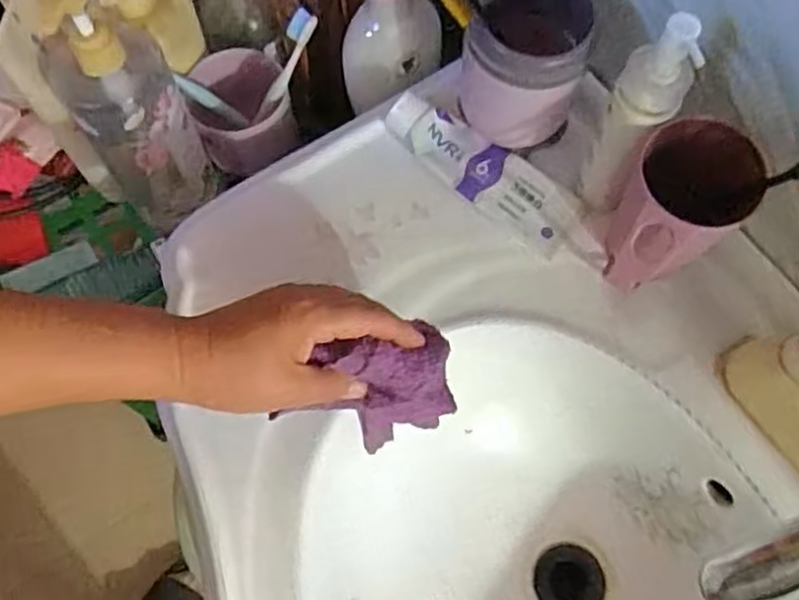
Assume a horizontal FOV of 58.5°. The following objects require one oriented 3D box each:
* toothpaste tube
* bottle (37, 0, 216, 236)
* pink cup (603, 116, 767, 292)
[{"bbox_3d":[0.077,-0.093,0.545,0.194,0.032,0.051,38,75,13],"label":"toothpaste tube"},{"bbox_3d":[-0.204,-0.150,0.522,0.081,0.204,0.096,-25,72,-8],"label":"bottle"},{"bbox_3d":[0.177,-0.049,0.480,0.073,0.113,0.104,28,73,10],"label":"pink cup"}]

